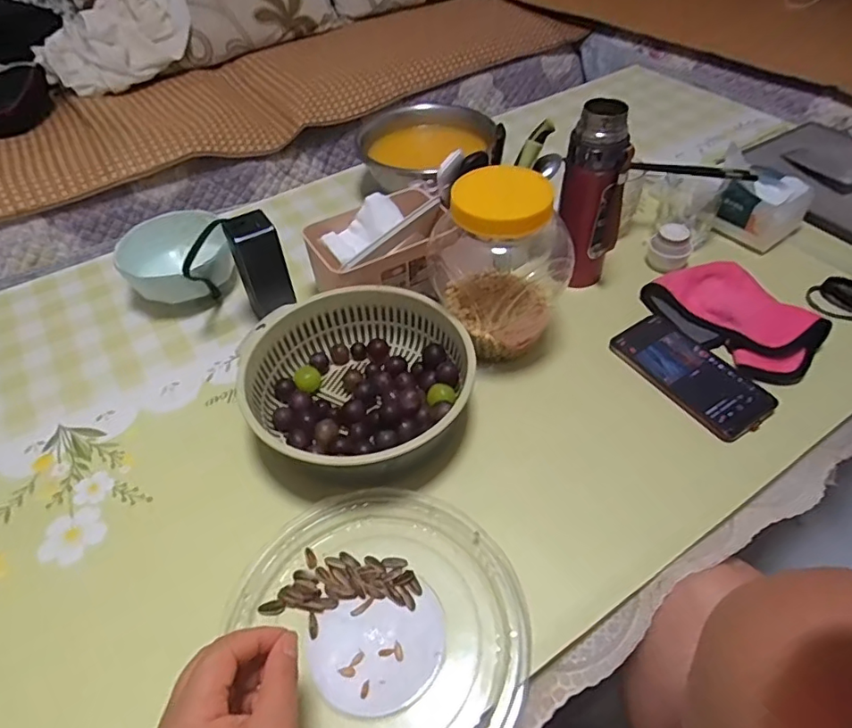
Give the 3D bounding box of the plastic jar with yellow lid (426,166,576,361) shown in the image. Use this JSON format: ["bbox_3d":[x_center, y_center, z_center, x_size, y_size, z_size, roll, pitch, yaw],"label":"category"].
[{"bbox_3d":[0.075,-0.107,0.573,0.145,0.189,0.122,26,54,25],"label":"plastic jar with yellow lid"}]

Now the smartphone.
[{"bbox_3d":[0.284,0.008,0.588,0.078,0.015,0.161,-26,51,-19],"label":"smartphone"}]

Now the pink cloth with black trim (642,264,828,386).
[{"bbox_3d":[0.355,-0.056,0.629,0.115,0.037,0.182,-23,50,-17],"label":"pink cloth with black trim"}]

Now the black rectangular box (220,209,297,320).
[{"bbox_3d":[-0.192,-0.114,0.639,0.051,0.113,0.045,-24,51,-17],"label":"black rectangular box"}]

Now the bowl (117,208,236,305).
[{"bbox_3d":[-0.321,-0.134,0.717,0.127,0.070,0.137,-20,50,-14],"label":"bowl"}]

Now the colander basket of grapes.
[{"bbox_3d":[-0.064,0.012,0.568,0.217,0.080,0.180,4,47,7],"label":"colander basket of grapes"}]

